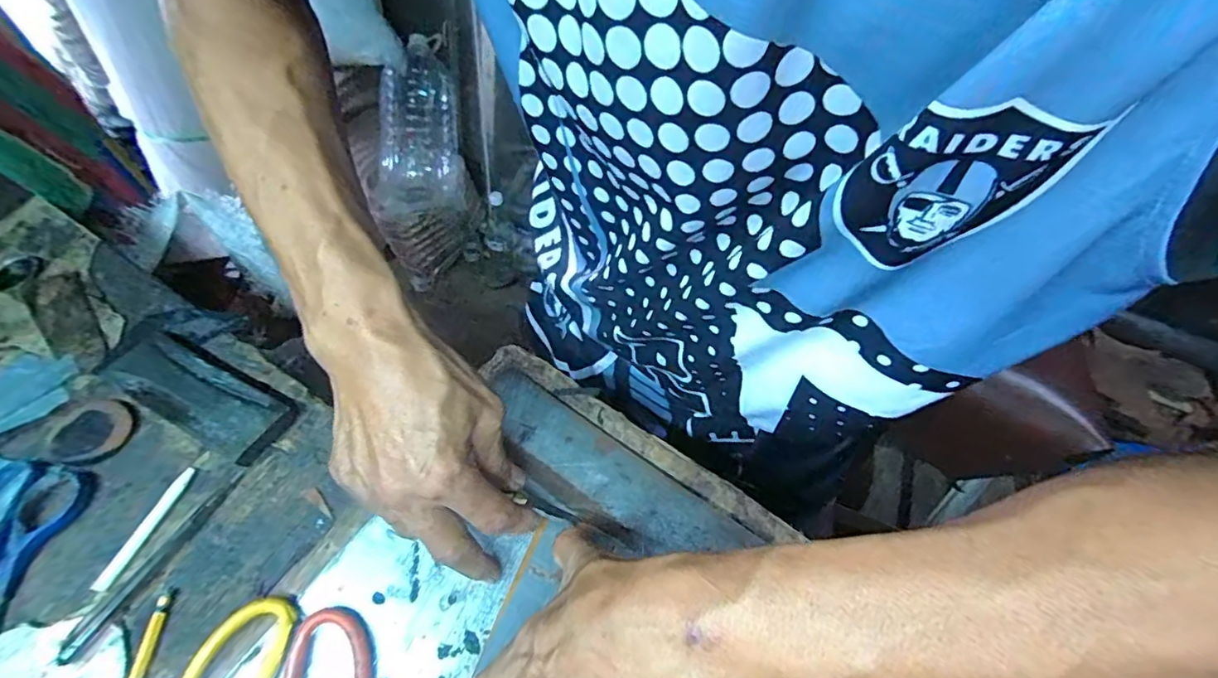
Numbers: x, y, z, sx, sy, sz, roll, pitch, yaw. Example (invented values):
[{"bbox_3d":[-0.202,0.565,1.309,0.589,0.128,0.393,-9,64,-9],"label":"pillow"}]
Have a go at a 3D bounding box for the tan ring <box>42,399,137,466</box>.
[{"bbox_3d":[-0.393,0.071,0.425,0.060,0.016,0.050,0,55,-2],"label":"tan ring"}]

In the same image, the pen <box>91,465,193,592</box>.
[{"bbox_3d":[-0.316,0.128,0.384,0.010,0.009,0.085,16,56,9],"label":"pen"}]

